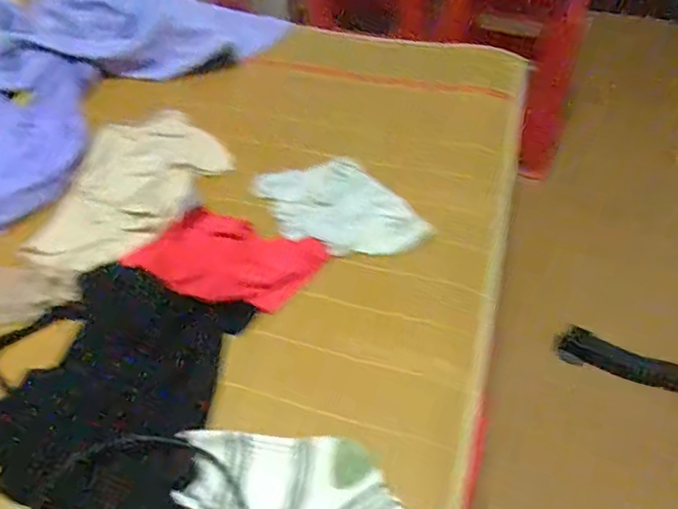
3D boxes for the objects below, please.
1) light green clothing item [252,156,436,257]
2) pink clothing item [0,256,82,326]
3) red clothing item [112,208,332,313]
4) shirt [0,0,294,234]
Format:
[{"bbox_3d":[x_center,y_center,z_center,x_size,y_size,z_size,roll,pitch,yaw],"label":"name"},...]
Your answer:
[{"bbox_3d":[0.002,-0.056,0.713,0.162,0.028,0.205,-25,54,-20],"label":"light green clothing item"},{"bbox_3d":[-0.385,0.037,0.625,0.186,0.019,0.079,9,50,8],"label":"pink clothing item"},{"bbox_3d":[-0.127,0.005,0.642,0.205,0.015,0.125,15,51,13],"label":"red clothing item"},{"bbox_3d":[-0.465,-0.304,0.882,0.431,0.084,0.684,26,54,21],"label":"shirt"}]

